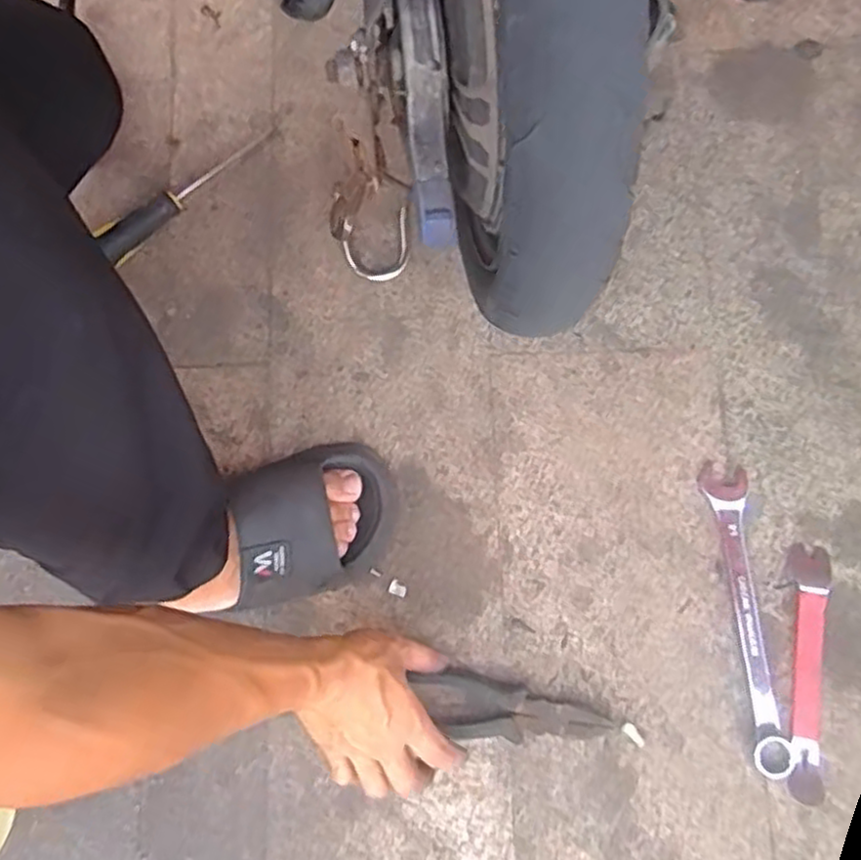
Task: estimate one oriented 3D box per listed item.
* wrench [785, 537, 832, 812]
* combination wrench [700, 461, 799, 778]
[{"bbox_3d":[0.306,0.194,0.580,0.031,0.012,0.196,8,78,3],"label":"wrench"},{"bbox_3d":[0.259,0.149,0.591,0.037,0.013,0.246,-4,78,1],"label":"combination wrench"}]

